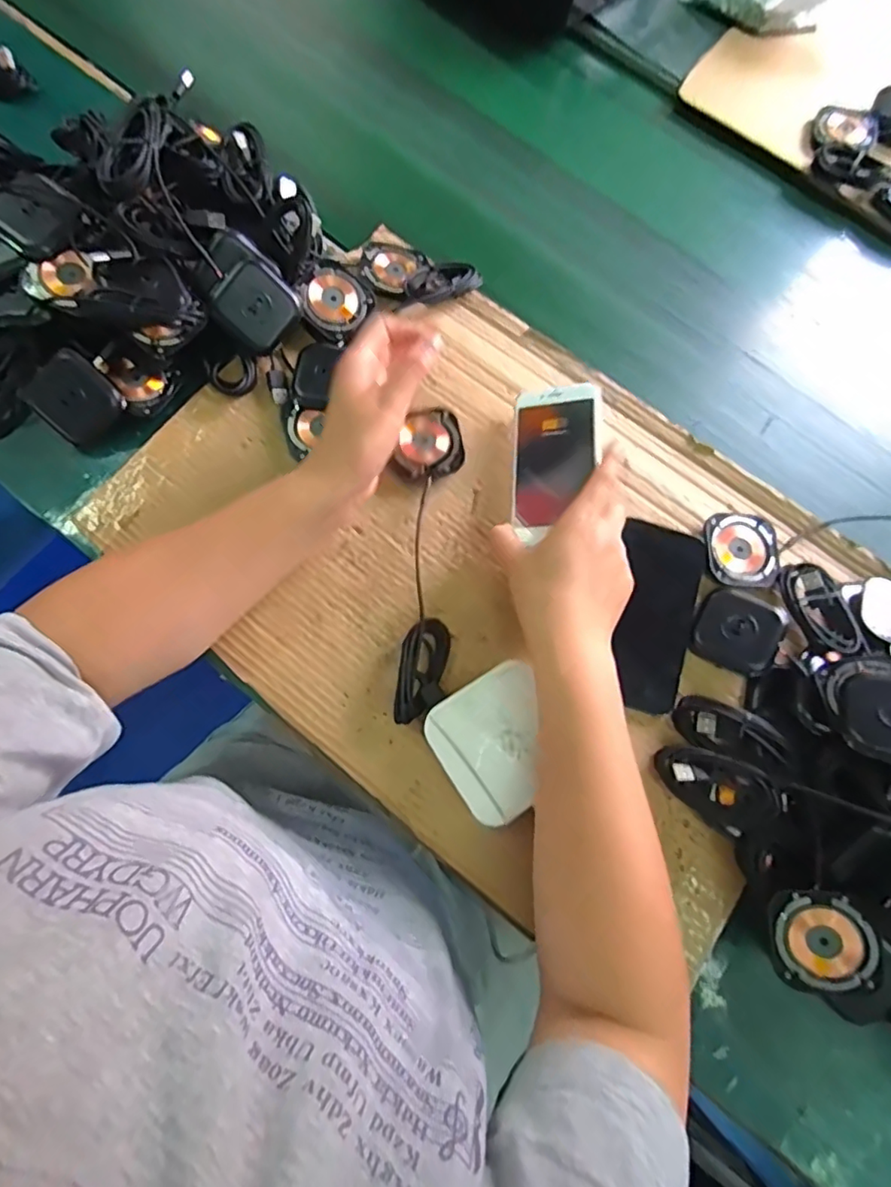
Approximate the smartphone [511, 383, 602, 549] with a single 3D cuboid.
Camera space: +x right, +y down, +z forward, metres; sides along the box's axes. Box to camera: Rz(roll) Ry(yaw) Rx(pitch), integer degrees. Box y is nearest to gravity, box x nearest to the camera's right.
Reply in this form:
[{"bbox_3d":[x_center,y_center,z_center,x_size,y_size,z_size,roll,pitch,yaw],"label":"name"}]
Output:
[{"bbox_3d":[0.083,-0.104,0.428,0.065,0.014,0.125,2,79,16],"label":"smartphone"}]

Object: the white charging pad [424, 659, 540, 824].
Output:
[{"bbox_3d":[0.038,0.104,0.388,0.084,0.027,0.089,-31,79,-12],"label":"white charging pad"}]

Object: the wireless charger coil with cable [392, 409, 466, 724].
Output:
[{"bbox_3d":[-0.016,-0.030,0.415,0.049,0.023,0.243,5,75,-3],"label":"wireless charger coil with cable"}]

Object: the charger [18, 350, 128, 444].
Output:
[{"bbox_3d":[-0.282,-0.147,0.422,0.059,0.007,0.056,-34,107,6],"label":"charger"}]

